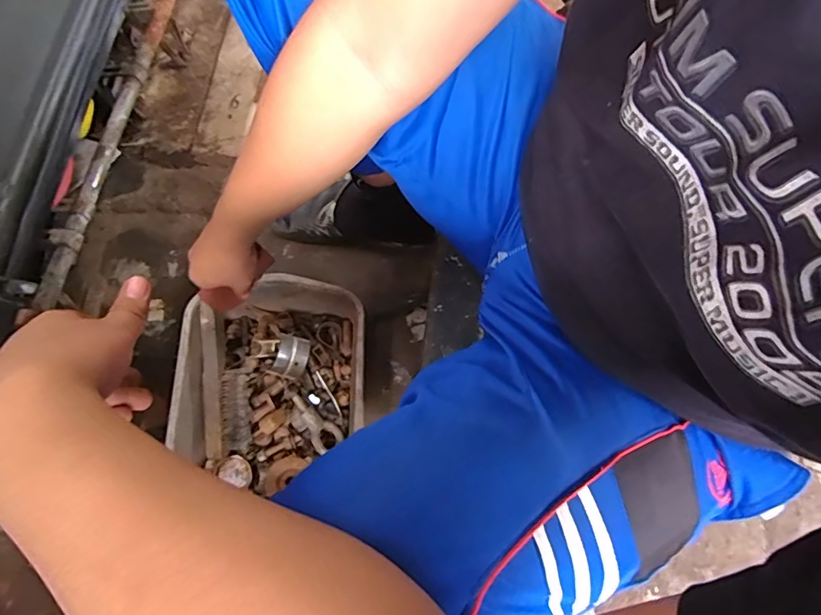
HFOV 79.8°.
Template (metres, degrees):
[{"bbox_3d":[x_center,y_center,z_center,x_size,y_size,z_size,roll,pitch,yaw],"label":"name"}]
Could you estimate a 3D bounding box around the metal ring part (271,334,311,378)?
[{"bbox_3d":[-0.182,0.073,0.740,0.048,0.021,0.060,16,73,6],"label":"metal ring part"}]

